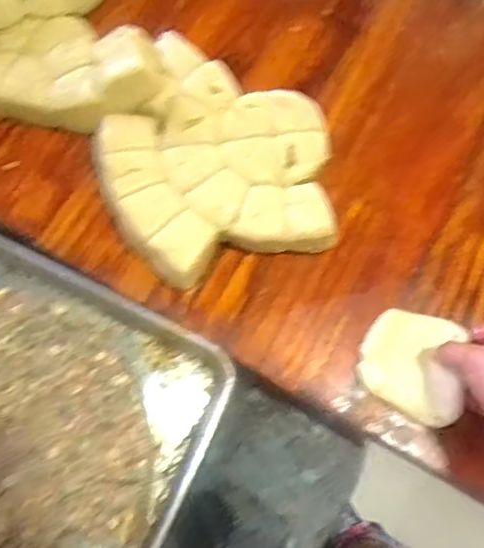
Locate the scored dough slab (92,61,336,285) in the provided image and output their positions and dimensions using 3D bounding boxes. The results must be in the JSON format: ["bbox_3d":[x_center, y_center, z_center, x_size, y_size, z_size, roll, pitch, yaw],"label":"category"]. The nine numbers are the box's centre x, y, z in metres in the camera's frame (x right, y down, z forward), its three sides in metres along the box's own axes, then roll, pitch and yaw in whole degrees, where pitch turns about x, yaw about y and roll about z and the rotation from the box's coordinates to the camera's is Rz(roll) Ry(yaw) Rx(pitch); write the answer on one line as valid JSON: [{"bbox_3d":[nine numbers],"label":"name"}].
[{"bbox_3d":[-0.020,-0.099,0.598,0.229,0.051,0.201,-17,72,-9],"label":"scored dough slab"}]

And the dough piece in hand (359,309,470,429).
[{"bbox_3d":[0.158,0.082,0.556,0.090,0.026,0.095,17,70,4],"label":"dough piece in hand"}]

